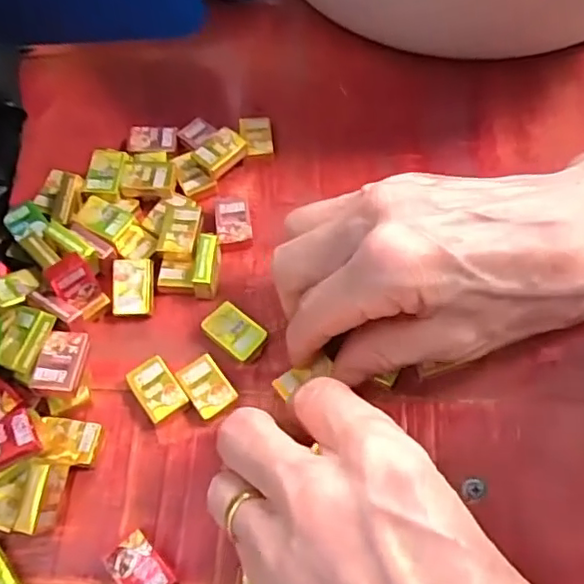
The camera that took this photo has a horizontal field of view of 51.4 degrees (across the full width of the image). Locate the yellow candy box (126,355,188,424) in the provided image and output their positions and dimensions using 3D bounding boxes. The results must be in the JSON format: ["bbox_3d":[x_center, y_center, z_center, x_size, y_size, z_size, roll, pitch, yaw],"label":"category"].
[{"bbox_3d":[-0.055,0.041,0.250,0.016,0.008,0.025,-34,65,-15],"label":"yellow candy box"}]

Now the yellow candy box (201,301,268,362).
[{"bbox_3d":[-0.024,0.018,0.261,0.026,0.009,0.017,38,69,20],"label":"yellow candy box"}]

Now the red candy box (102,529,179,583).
[{"bbox_3d":[-0.054,0.100,0.218,0.016,0.008,0.026,-39,67,-17],"label":"red candy box"}]

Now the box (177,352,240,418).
[{"bbox_3d":[-0.035,0.039,0.250,0.017,0.008,0.024,-34,65,-15],"label":"box"}]

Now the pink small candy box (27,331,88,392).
[{"bbox_3d":[-0.091,0.027,0.237,0.018,0.004,0.025,7,57,-2],"label":"pink small candy box"}]

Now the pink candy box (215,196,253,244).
[{"bbox_3d":[-0.028,-0.035,0.290,0.016,0.009,0.030,-7,61,-1],"label":"pink candy box"}]

